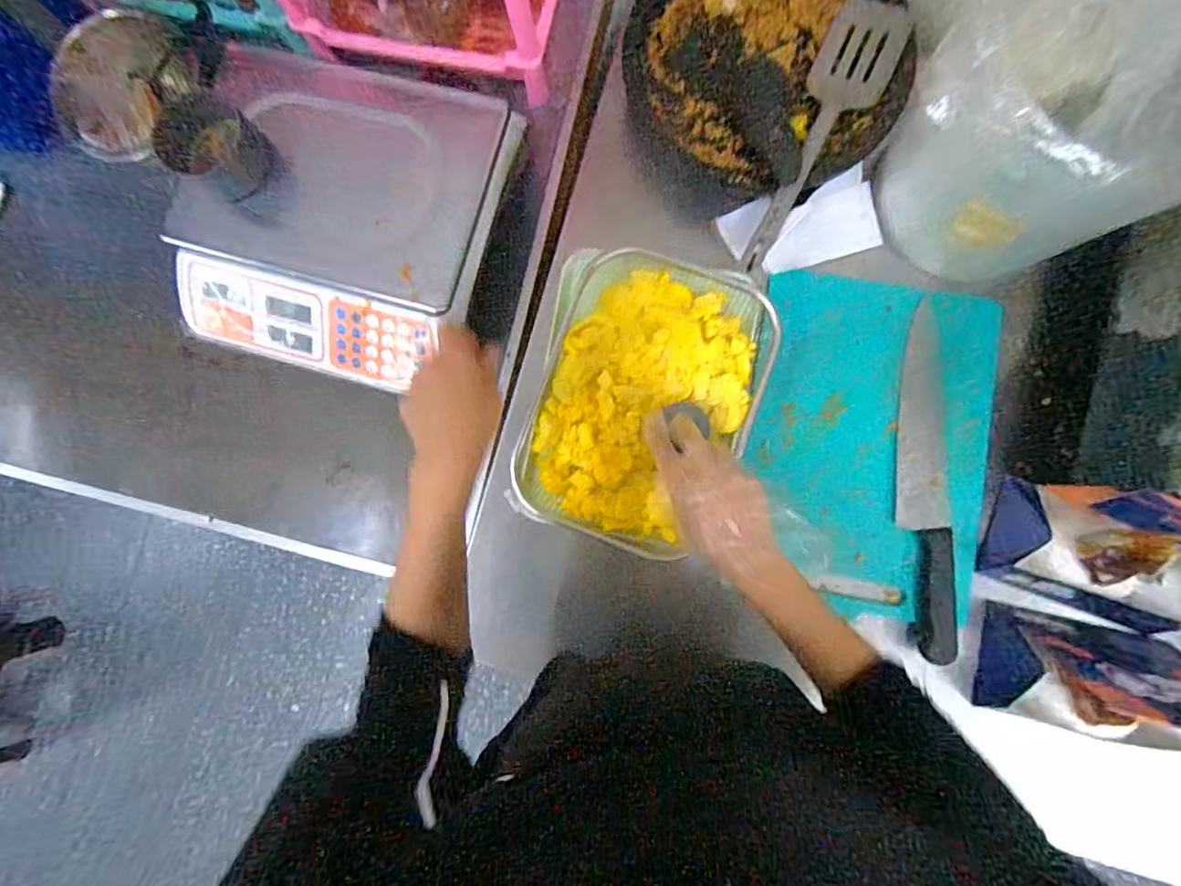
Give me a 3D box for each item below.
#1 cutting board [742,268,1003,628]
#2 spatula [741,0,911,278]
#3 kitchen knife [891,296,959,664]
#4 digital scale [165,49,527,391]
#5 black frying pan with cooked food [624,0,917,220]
[{"bbox_3d":[0.302,-0.003,0.578,0.246,0.019,0.351,7,88,6],"label":"cutting board"},{"bbox_3d":[0.232,-0.304,0.554,0.076,0.039,0.318,26,86,6],"label":"spatula"},{"bbox_3d":[0.346,0.036,0.561,0.053,0.019,0.356,1,84,4],"label":"kitchen knife"},{"bbox_3d":[-0.271,-0.244,0.600,0.328,0.098,0.330,16,85,5],"label":"digital scale"},{"bbox_3d":[0.172,-0.401,0.594,0.262,0.061,0.305,-11,83,2],"label":"black frying pan with cooked food"}]

